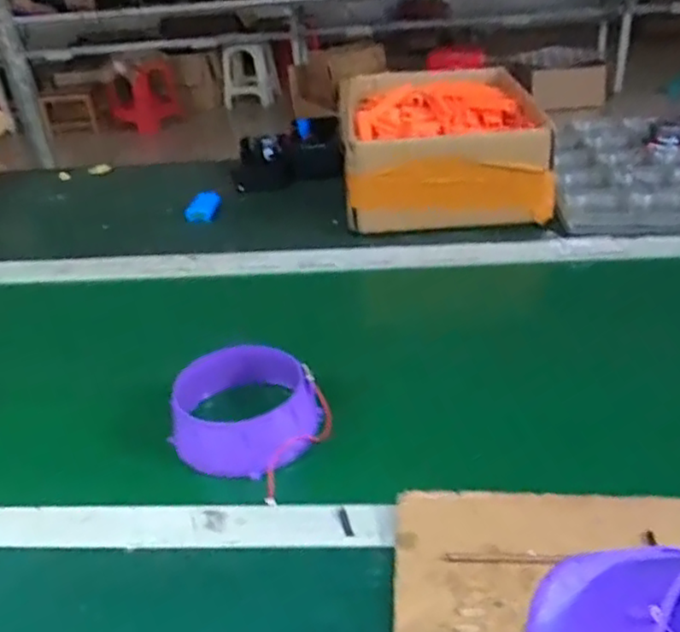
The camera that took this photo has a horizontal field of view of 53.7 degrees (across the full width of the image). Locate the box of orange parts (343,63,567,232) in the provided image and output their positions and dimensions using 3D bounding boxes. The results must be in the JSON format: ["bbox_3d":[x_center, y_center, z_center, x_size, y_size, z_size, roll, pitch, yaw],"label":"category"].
[{"bbox_3d":[0.149,-0.268,1.024,0.271,0.124,0.396,-4,30,4],"label":"box of orange parts"}]

